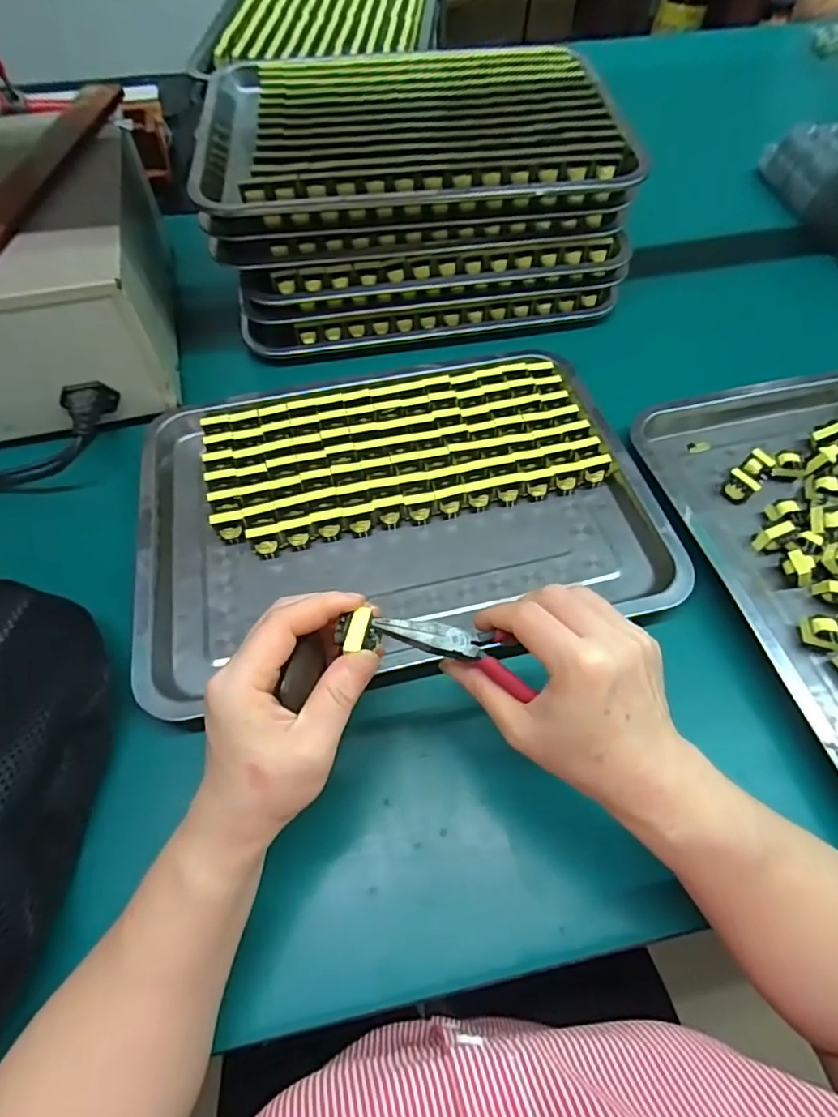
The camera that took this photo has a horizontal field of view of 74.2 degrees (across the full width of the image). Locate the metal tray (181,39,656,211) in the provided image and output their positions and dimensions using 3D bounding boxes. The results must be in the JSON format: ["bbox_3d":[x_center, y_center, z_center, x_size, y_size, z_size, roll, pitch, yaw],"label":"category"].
[{"bbox_3d":[-0.013,-0.429,0.543,0.393,0.035,0.276,-5,59,-2],"label":"metal tray"}]

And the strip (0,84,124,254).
[{"bbox_3d":[-0.315,-0.319,0.460,0.030,0.016,0.321,6,60,3],"label":"strip"}]

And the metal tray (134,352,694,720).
[{"bbox_3d":[-0.018,-0.047,0.443,0.385,0.022,0.283,-12,59,-6],"label":"metal tray"}]

